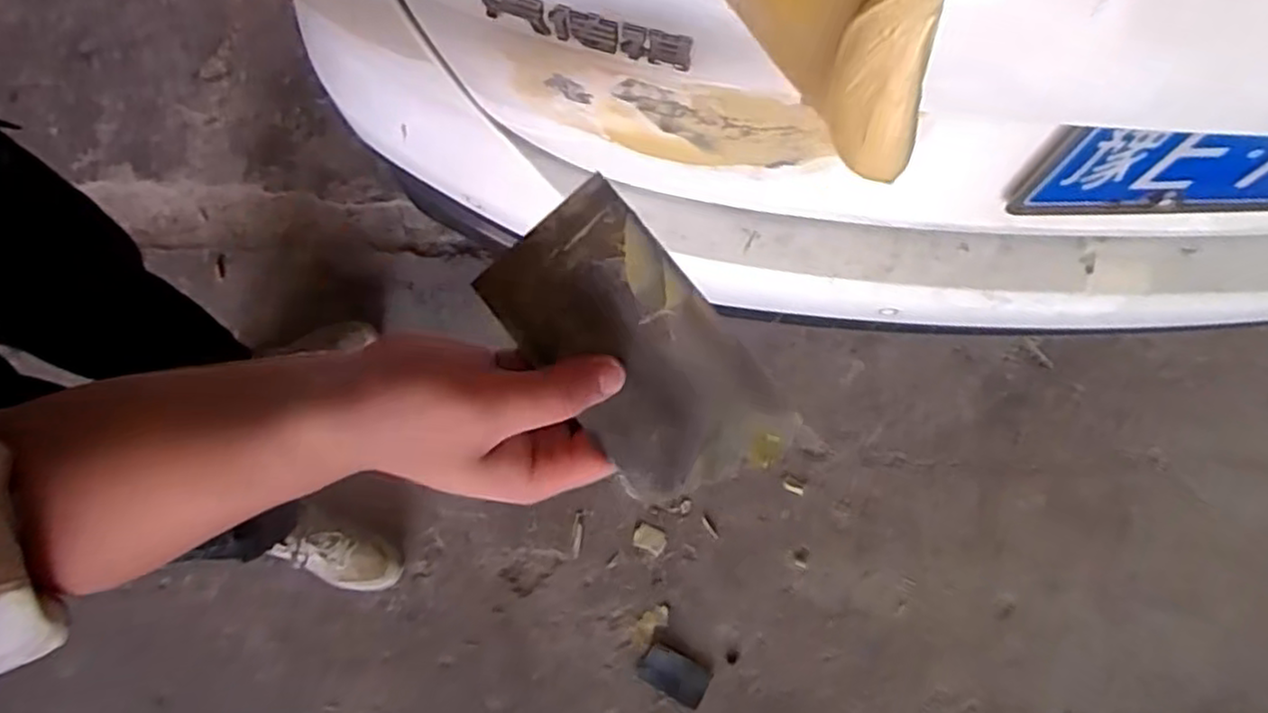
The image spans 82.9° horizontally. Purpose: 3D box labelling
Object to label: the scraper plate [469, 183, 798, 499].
[{"bbox_3d":[-0.001,-0.002,0.303,0.072,0.005,0.133,-39,84,4],"label":"scraper plate"}]

